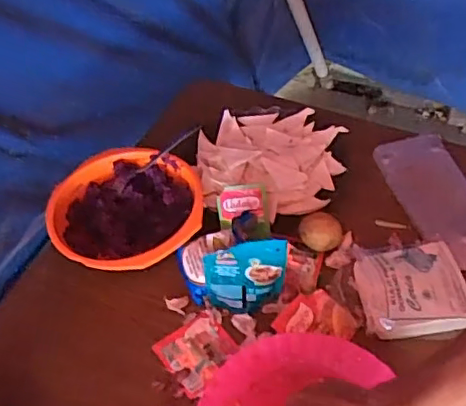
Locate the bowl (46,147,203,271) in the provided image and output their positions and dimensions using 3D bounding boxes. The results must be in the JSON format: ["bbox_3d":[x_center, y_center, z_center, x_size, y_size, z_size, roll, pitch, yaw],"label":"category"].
[{"bbox_3d":[-0.142,0.017,0.761,0.199,0.055,0.201,-2,48,2],"label":"bowl"}]

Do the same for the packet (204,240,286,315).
[{"bbox_3d":[0.013,0.083,0.657,0.091,0.116,0.020,-4,47,0],"label":"packet"}]

